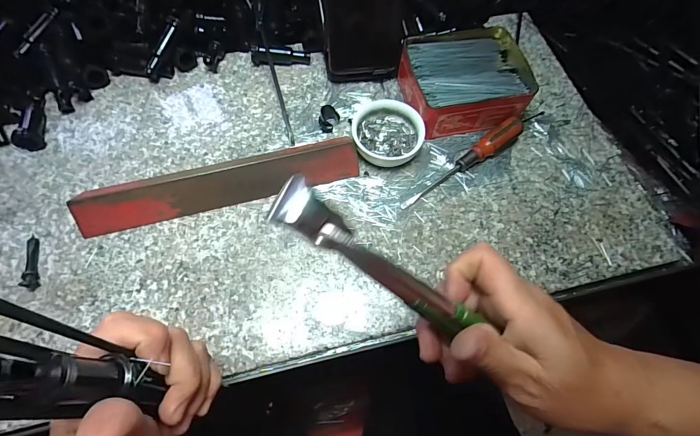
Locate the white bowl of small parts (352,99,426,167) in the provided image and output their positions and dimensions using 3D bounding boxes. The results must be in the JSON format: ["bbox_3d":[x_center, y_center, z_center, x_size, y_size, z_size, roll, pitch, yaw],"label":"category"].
[{"bbox_3d":[0.039,-0.086,0.373,0.070,0.028,0.068,1,66,-2],"label":"white bowl of small parts"}]

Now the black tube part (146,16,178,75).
[{"bbox_3d":[-0.203,-0.185,0.389,0.008,0.007,0.065,28,90,10],"label":"black tube part"}]

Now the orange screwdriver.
[{"bbox_3d":[0.113,-0.057,0.365,0.149,0.026,0.019,-30,70,-15],"label":"orange screwdriver"}]

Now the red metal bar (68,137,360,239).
[{"bbox_3d":[-0.118,-0.031,0.340,0.255,0.033,0.030,-15,67,-9],"label":"red metal bar"}]

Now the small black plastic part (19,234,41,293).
[{"bbox_3d":[-0.274,0.037,0.310,0.009,0.011,0.050,-19,68,-11],"label":"small black plastic part"}]

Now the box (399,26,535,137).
[{"bbox_3d":[0.121,-0.146,0.389,0.126,0.043,0.109,-8,66,-6],"label":"box"}]

